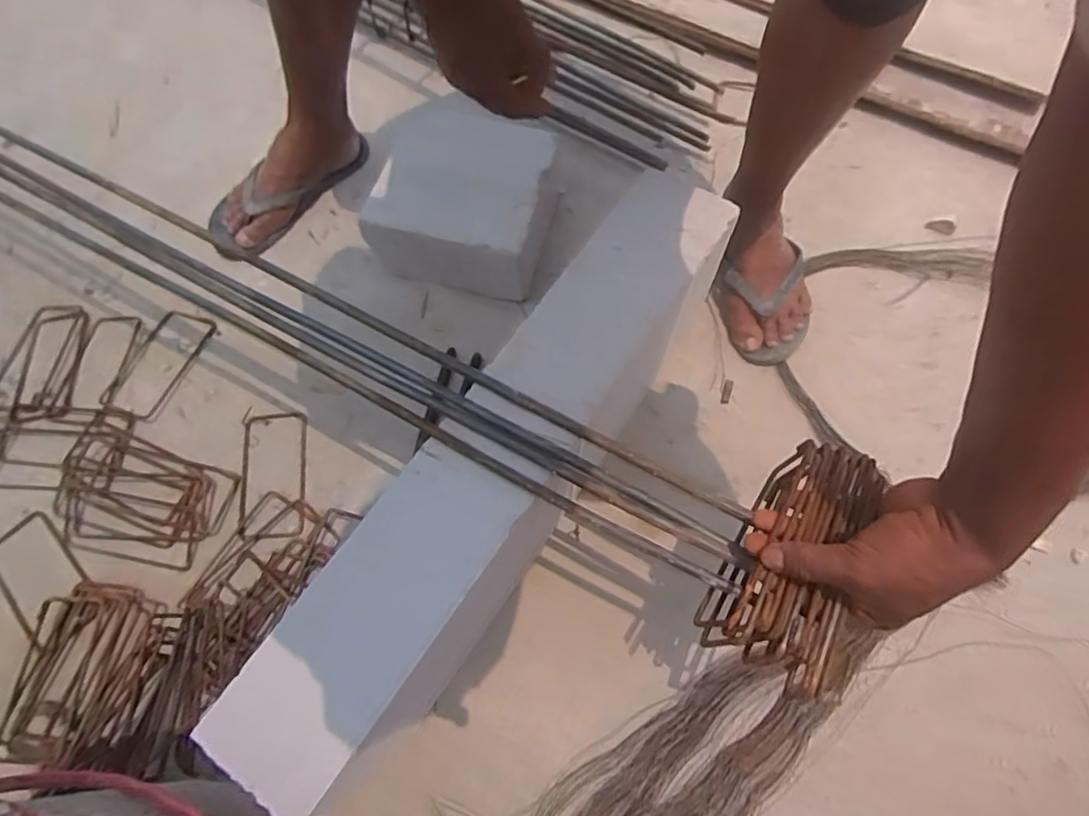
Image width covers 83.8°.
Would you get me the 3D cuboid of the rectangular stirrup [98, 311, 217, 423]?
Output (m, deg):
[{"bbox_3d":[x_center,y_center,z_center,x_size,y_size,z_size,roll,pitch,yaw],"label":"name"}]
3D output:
[{"bbox_3d":[-0.485,-0.057,0.761,0.085,0.007,0.149,18,66,9],"label":"rectangular stirrup"}]

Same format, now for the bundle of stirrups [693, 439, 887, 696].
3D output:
[{"bbox_3d":[0.170,0.107,0.436,0.073,0.083,0.173,26,68,12],"label":"bundle of stirrups"}]

